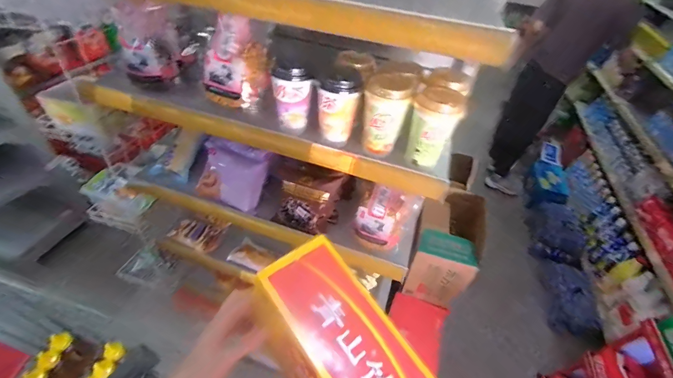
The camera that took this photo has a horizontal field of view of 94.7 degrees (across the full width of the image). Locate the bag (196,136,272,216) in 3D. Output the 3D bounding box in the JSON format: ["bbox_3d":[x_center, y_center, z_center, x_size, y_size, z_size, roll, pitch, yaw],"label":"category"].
[{"bbox_3d":[-0.269,-0.044,0.837,0.183,0.117,0.149,16,44,10],"label":"bag"}]

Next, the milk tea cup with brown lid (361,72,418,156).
[{"bbox_3d":[0.091,-0.140,0.561,0.079,0.141,0.086,14,44,8],"label":"milk tea cup with brown lid"}]

